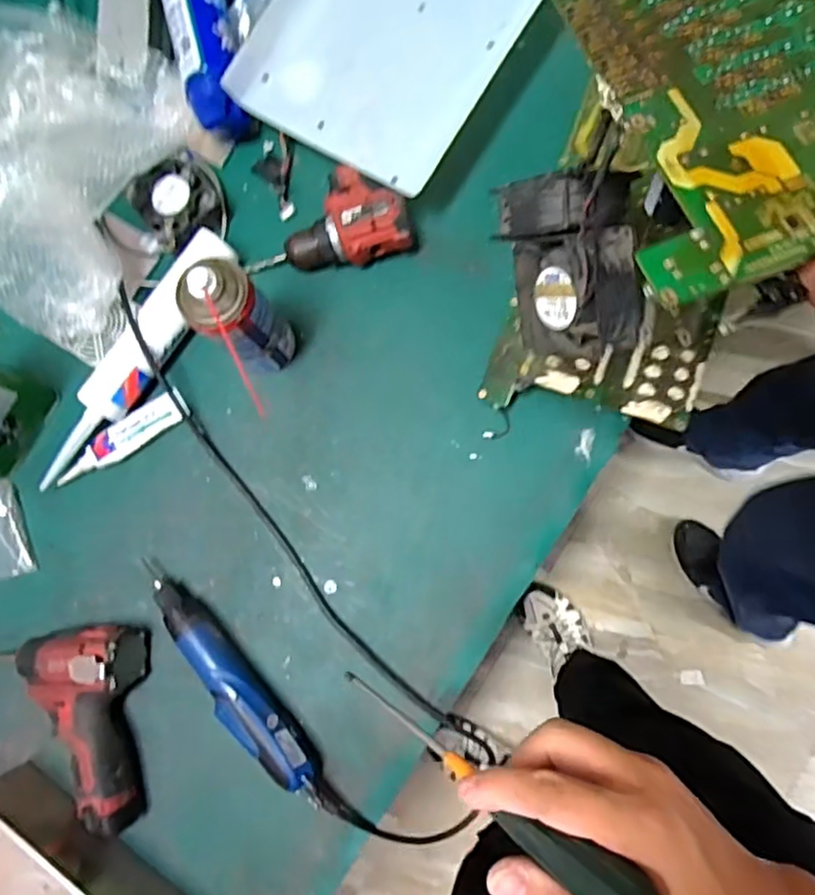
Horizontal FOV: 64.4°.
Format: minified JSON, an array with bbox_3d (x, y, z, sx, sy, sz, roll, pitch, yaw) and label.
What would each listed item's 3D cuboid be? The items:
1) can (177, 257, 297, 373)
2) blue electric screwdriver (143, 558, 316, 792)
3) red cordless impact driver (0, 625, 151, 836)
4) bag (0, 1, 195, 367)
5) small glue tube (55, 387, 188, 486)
[{"bbox_3d":[-0.155,-0.117,0.604,0.062,0.184,0.062,-1,83,5],"label":"can"},{"bbox_3d":[-0.179,0.222,0.637,0.049,0.044,0.263,-40,82,-1],"label":"blue electric screwdriver"},{"bbox_3d":[-0.331,0.275,0.630,0.136,0.066,0.192,-3,83,4],"label":"red cordless impact driver"},{"bbox_3d":[-0.393,-0.310,0.684,0.286,0.085,0.331,28,86,7],"label":"bag"},{"bbox_3d":[-0.300,-0.010,0.686,0.149,0.016,0.035,-34,82,0],"label":"small glue tube"}]

